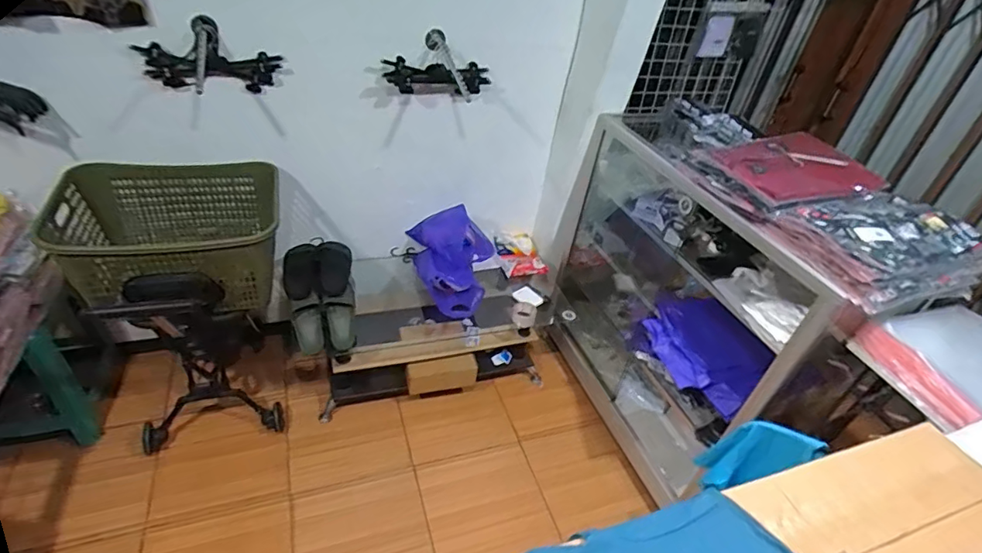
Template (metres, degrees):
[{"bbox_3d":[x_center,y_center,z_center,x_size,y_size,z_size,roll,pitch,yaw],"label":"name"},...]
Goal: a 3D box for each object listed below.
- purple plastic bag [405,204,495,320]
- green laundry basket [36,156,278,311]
[{"bbox_3d":[-0.154,-0.073,1.872,0.284,0.331,0.318,3,38,-6],"label":"purple plastic bag"},{"bbox_3d":[-0.933,-0.116,1.489,0.570,0.294,0.489,-5,39,-16],"label":"green laundry basket"}]

